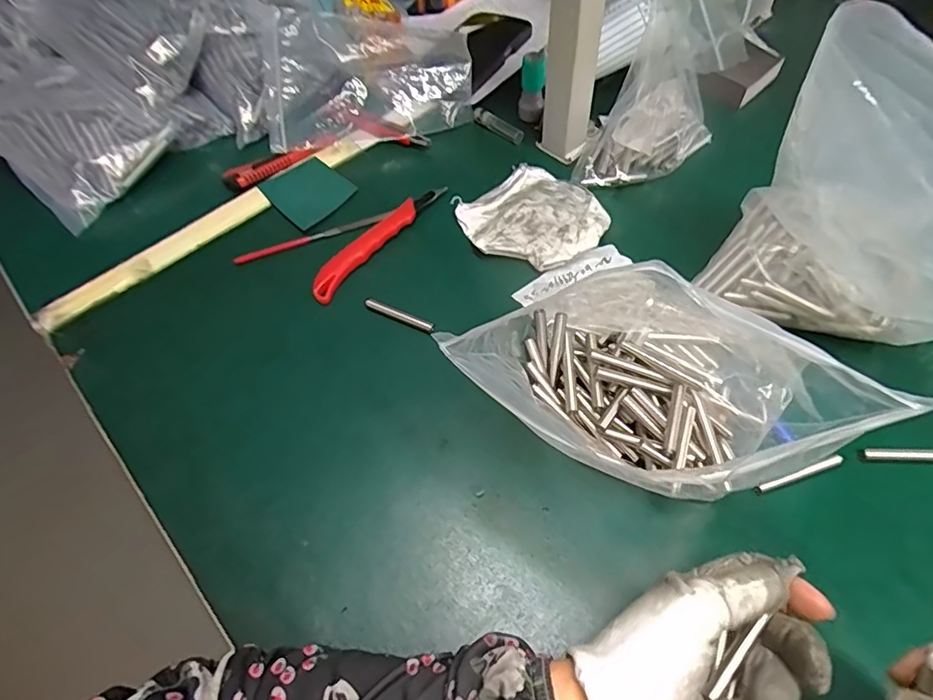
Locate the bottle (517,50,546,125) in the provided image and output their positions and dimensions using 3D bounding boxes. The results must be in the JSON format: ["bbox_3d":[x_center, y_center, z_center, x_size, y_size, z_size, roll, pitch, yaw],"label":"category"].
[{"bbox_3d":[0.062,-0.249,0.522,0.024,0.055,0.020,3,57,5],"label":"bottle"}]

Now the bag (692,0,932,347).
[{"bbox_3d":[0.233,-0.063,0.315,0.080,0.187,0.163,-35,61,-19],"label":"bag"}]

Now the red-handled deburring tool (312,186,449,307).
[{"bbox_3d":[-0.074,-0.095,0.460,0.021,0.013,0.150,32,63,22],"label":"red-handled deburring tool"}]

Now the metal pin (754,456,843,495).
[{"bbox_3d":[0.204,0.076,0.336,0.059,0.008,0.005,-18,59,-7],"label":"metal pin"}]

